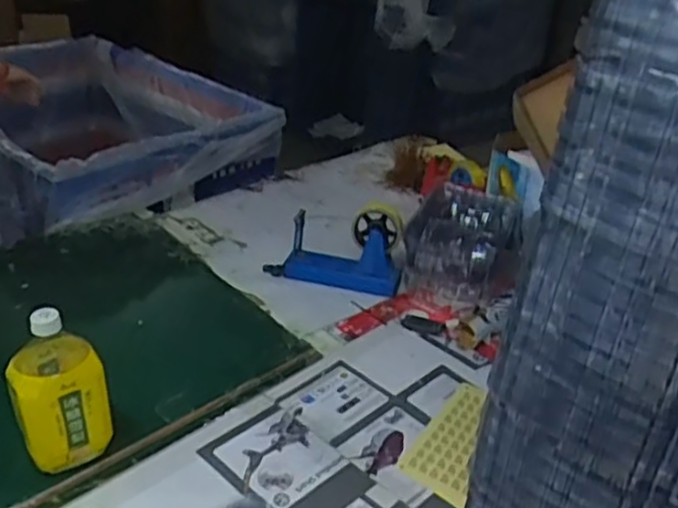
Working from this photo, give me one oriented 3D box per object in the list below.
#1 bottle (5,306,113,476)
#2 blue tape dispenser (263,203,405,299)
[{"bbox_3d":[-0.326,0.158,0.819,0.103,0.194,0.082,-10,32,-26],"label":"bottle"},{"bbox_3d":[-0.006,-0.020,1.232,0.236,0.151,0.075,13,30,12],"label":"blue tape dispenser"}]

